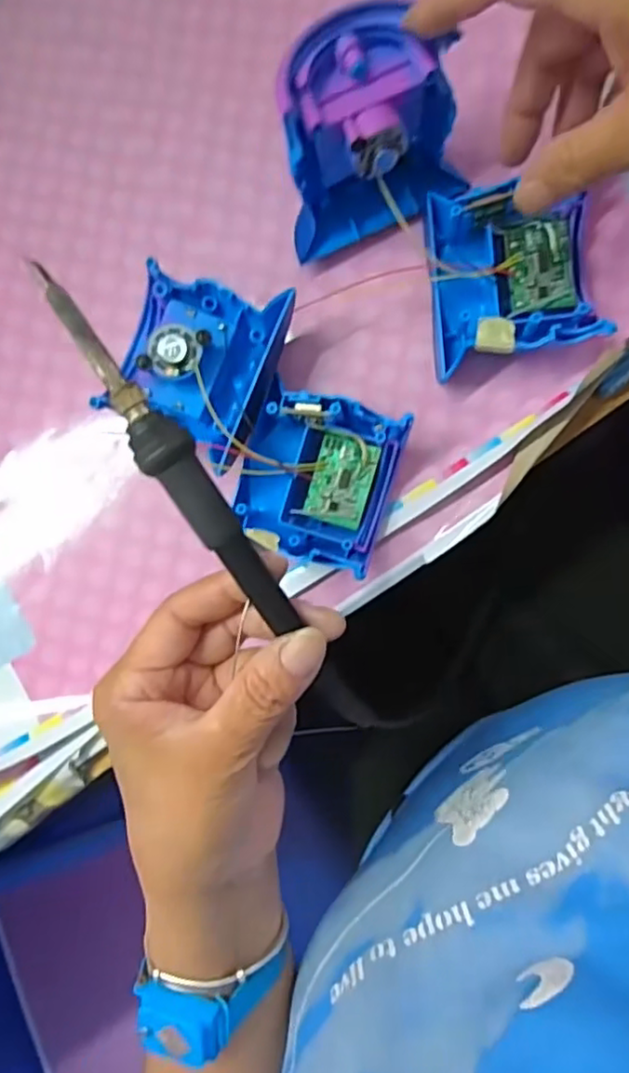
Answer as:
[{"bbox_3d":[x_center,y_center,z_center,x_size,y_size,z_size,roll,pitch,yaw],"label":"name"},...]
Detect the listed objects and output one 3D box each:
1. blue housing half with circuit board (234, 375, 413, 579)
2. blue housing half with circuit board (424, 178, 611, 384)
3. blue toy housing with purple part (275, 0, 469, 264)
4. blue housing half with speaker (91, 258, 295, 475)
[{"bbox_3d":[-0.004,-0.030,0.325,0.086,0.034,0.082,18,90,7],"label":"blue housing half with circuit board"},{"bbox_3d":[0.096,-0.127,0.312,0.074,0.028,0.085,-4,88,7],"label":"blue housing half with circuit board"},{"bbox_3d":[0.027,-0.187,0.300,0.082,0.092,0.032,-24,54,-2],"label":"blue toy housing with purple part"},{"bbox_3d":[-0.061,-0.088,0.333,0.084,0.042,0.092,18,90,7],"label":"blue housing half with speaker"}]

